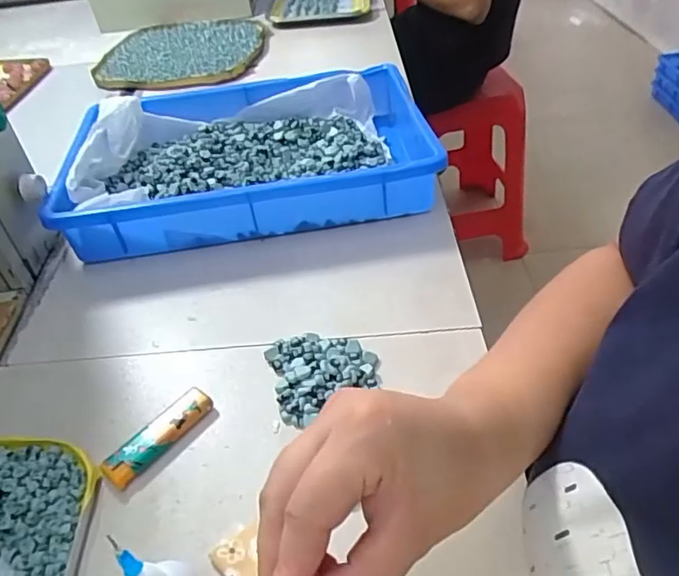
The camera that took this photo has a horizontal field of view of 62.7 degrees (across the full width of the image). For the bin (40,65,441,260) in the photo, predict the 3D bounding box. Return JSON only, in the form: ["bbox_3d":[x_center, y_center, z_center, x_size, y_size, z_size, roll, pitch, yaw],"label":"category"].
[{"bbox_3d":[-0.090,-0.141,0.589,0.353,0.068,0.235,-8,42,-2],"label":"bin"}]

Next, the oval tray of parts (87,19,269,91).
[{"bbox_3d":[-0.260,-0.392,0.924,0.255,0.021,0.257,1,41,4],"label":"oval tray of parts"}]

